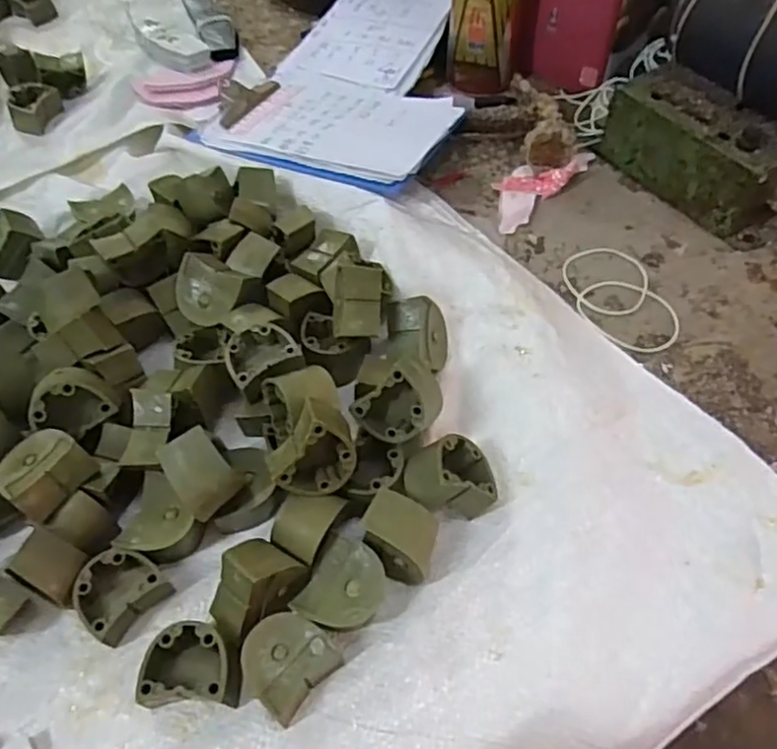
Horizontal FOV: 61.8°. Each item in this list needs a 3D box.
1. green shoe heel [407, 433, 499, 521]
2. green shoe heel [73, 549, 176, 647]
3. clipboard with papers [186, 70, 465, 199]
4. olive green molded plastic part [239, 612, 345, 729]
[{"bbox_3d":[0.038,0.062,0.390,0.046,0.030,0.039,17,45,-35],"label":"green shoe heel"},{"bbox_3d":[-0.153,0.122,0.367,0.036,0.026,0.043,37,63,24],"label":"green shoe heel"},{"bbox_3d":[-0.060,-0.233,0.595,0.229,0.021,0.154,20,58,15],"label":"clipboard with papers"},{"bbox_3d":[-0.055,0.152,0.341,0.042,0.027,0.045,27,59,19],"label":"olive green molded plastic part"}]

